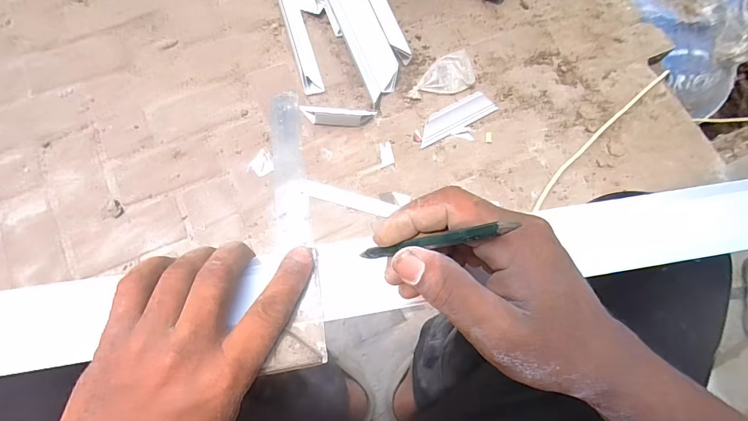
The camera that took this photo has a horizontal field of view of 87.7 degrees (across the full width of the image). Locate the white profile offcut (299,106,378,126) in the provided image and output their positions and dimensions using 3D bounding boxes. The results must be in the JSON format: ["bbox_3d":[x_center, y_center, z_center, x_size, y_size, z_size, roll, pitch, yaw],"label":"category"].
[{"bbox_3d":[-0.078,-0.208,0.849,0.166,0.030,0.048,1,69,-3],"label":"white profile offcut"}]

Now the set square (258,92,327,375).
[{"bbox_3d":[-0.068,-0.006,0.310,0.034,0.010,0.251,-11,58,-1],"label":"set square"}]

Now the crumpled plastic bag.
[{"bbox_3d":[0.153,-0.319,0.921,0.163,0.025,0.103,-16,72,-3],"label":"crumpled plastic bag"}]

